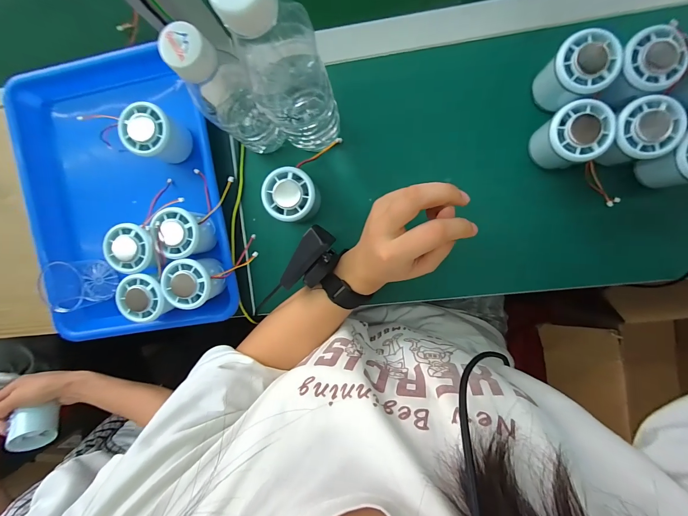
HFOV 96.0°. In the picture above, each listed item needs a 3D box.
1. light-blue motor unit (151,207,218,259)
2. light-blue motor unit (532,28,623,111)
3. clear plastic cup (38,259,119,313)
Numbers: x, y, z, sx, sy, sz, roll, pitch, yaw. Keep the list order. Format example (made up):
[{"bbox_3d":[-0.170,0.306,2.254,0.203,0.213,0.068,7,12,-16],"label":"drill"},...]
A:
[{"bbox_3d":[-0.186,-0.029,0.361,0.051,0.043,0.053,0,93,6],"label":"light-blue motor unit"},{"bbox_3d":[0.238,-0.191,0.322,0.052,0.057,0.056,0,93,6],"label":"light-blue motor unit"},{"bbox_3d":[-0.340,0.033,0.397,0.056,0.063,0.059,0,93,6],"label":"clear plastic cup"}]

